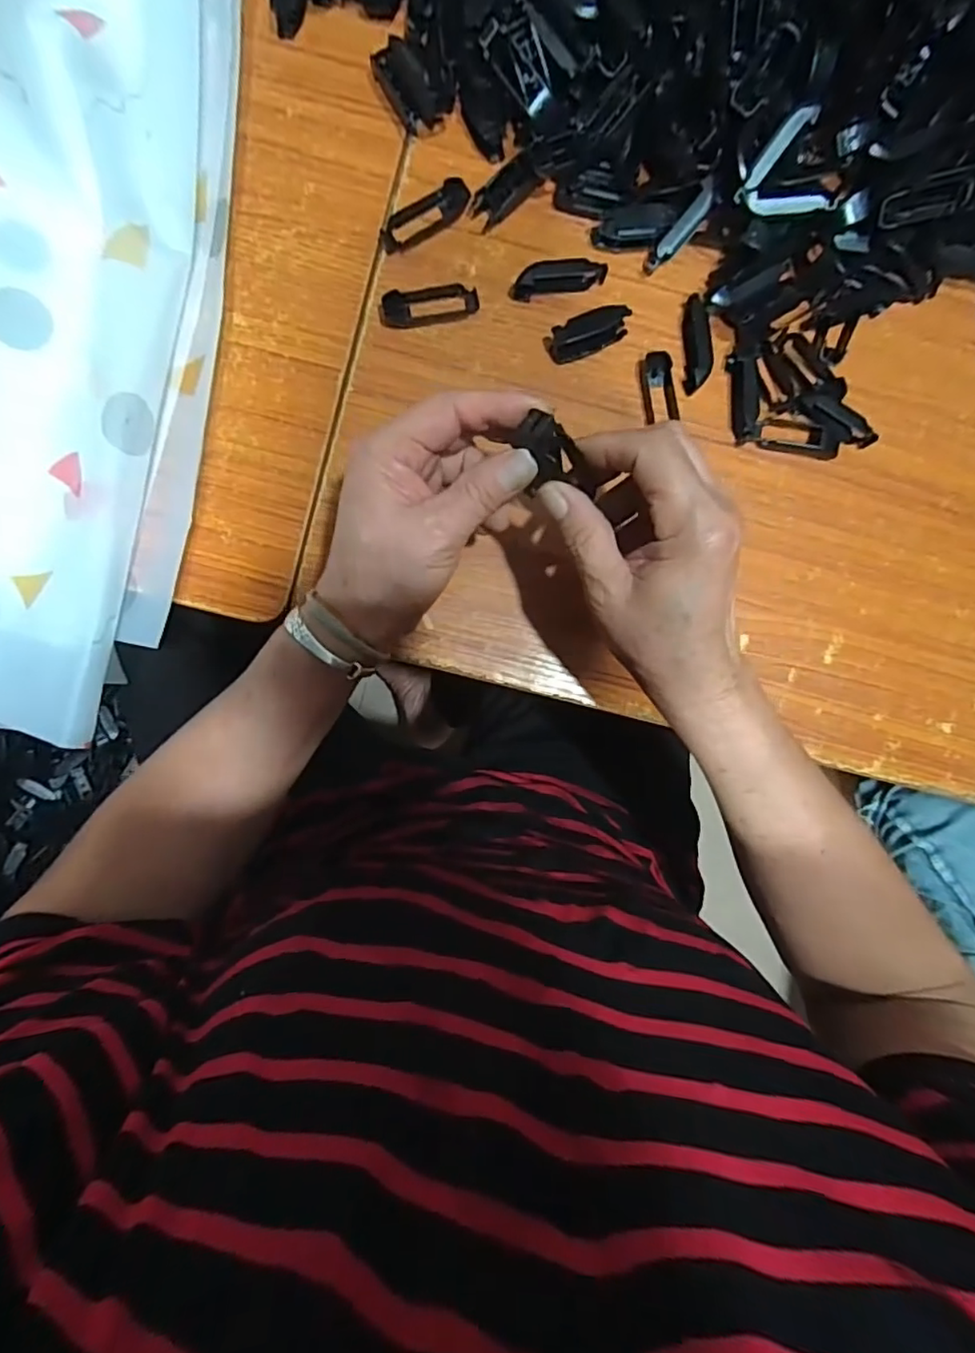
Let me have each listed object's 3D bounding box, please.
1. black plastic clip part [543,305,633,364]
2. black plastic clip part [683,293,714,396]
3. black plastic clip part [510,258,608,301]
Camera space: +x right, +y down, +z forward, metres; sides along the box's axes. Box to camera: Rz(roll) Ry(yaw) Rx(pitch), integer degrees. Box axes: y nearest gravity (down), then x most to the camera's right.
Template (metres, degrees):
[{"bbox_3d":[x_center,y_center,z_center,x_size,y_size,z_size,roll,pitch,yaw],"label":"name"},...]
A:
[{"bbox_3d":[0.062,-0.209,0.357,0.050,0.013,0.018,-26,92,-3],"label":"black plastic clip part"},{"bbox_3d":[0.128,-0.205,0.360,0.014,0.016,0.056,-5,91,-4],"label":"black plastic clip part"},{"bbox_3d":[0.043,-0.242,0.356,0.057,0.012,0.015,-13,91,-3],"label":"black plastic clip part"}]

